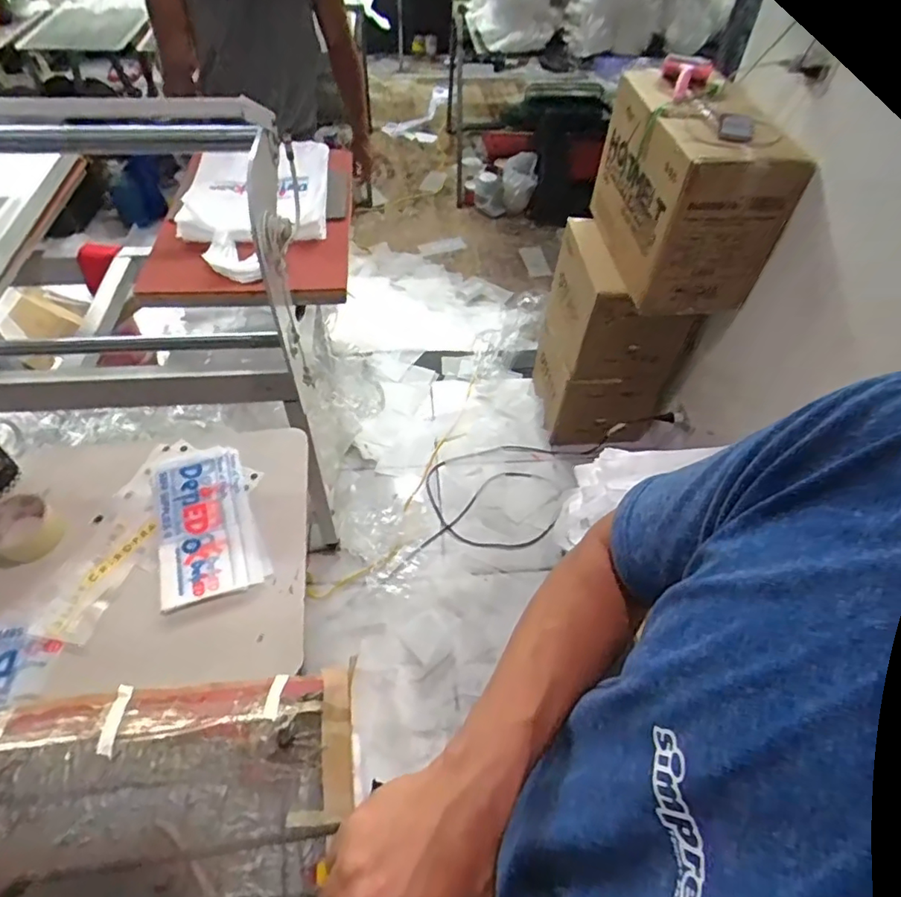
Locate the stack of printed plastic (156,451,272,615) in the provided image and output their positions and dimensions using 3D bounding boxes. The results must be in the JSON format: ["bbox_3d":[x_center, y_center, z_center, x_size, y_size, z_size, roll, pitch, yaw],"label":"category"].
[{"bbox_3d":[-0.351,0.101,0.802,0.129,0.021,0.245,-17,54,-15],"label":"stack of printed plastic"}]

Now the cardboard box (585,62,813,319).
[{"bbox_3d":[0.589,-0.625,1.408,0.281,0.395,0.453,-3,51,-5],"label":"cardboard box"}]

